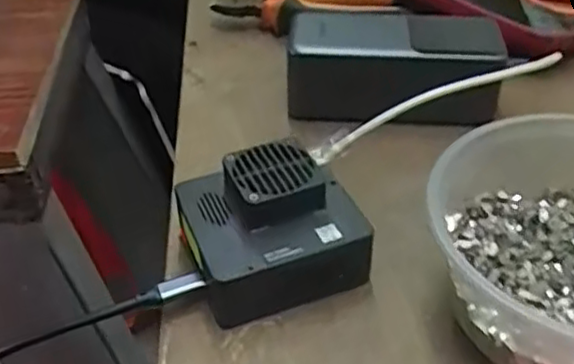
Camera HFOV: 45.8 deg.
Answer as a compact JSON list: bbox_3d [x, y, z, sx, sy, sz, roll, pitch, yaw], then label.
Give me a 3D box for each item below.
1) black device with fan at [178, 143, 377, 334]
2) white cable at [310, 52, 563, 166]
[{"bbox_3d":[-0.007,0.022,0.327,0.076,0.049,0.070,-15,42,-14],"label":"black device with fan"},{"bbox_3d":[0.078,-0.041,0.351,0.141,0.015,0.006,-22,42,-2],"label":"white cable"}]

